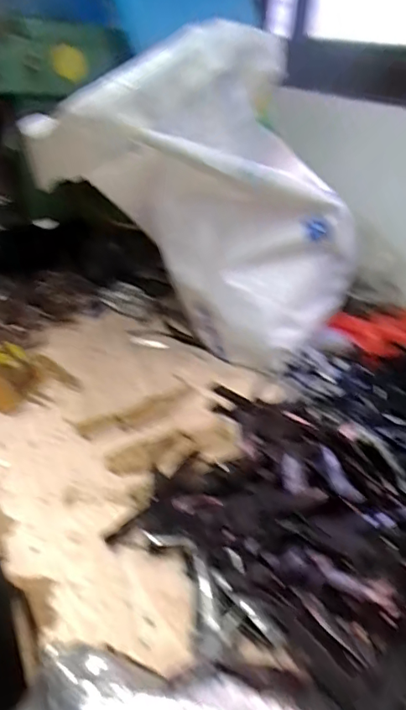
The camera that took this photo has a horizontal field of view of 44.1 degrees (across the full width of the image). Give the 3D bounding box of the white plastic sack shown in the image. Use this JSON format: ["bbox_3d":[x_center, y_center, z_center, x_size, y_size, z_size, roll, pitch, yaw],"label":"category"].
[{"bbox_3d":[0.002,-0.207,0.754,0.476,0.439,0.173,-2,33,-12],"label":"white plastic sack"}]

